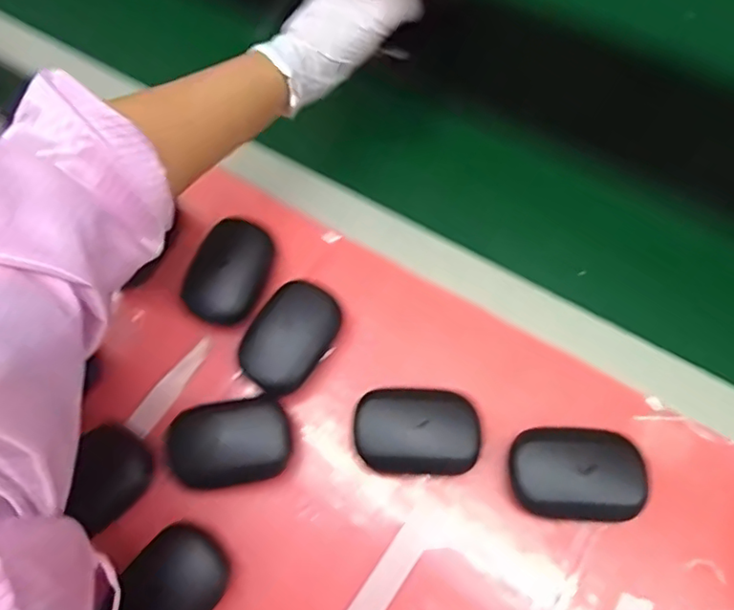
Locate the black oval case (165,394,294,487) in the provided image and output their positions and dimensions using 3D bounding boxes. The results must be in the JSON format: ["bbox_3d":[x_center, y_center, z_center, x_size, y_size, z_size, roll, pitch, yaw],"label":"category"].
[{"bbox_3d":[-0.094,0.096,0.399,0.082,0.028,0.054,-10,69,-1],"label":"black oval case"}]

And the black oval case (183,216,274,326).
[{"bbox_3d":[-0.104,-0.025,0.444,0.054,0.023,0.081,15,71,8],"label":"black oval case"}]

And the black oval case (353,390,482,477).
[{"bbox_3d":[0.033,0.087,0.392,0.080,0.034,0.053,2,69,3],"label":"black oval case"}]

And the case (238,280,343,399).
[{"bbox_3d":[-0.054,0.023,0.424,0.057,0.035,0.085,30,74,13],"label":"case"}]

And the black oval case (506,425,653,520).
[{"bbox_3d":[0.134,0.109,0.373,0.086,0.033,0.055,4,70,4],"label":"black oval case"}]

